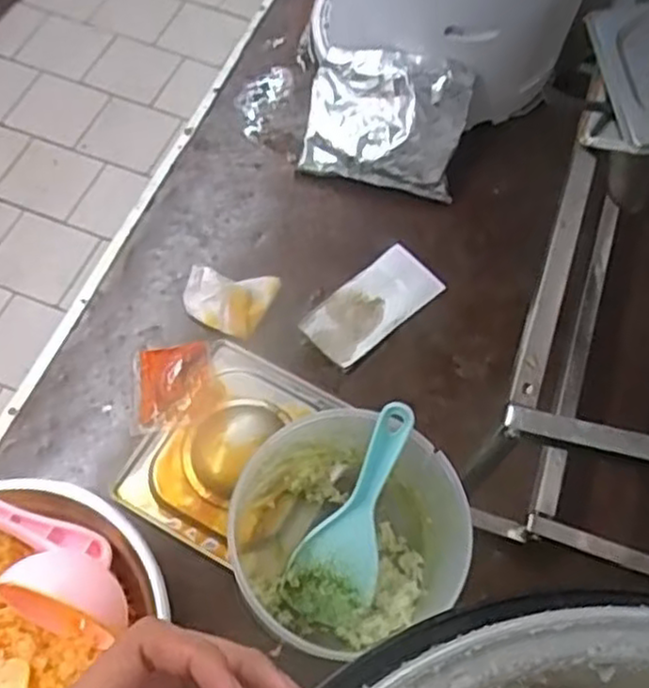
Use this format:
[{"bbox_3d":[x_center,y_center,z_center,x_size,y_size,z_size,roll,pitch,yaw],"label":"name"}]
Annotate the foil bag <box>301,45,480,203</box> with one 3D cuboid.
[{"bbox_3d":[0.061,-0.231,0.761,0.158,0.029,0.130,13,101,10],"label":"foil bag"}]

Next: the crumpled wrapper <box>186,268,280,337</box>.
[{"bbox_3d":[-0.092,-0.050,0.708,0.074,0.035,0.069,22,64,8],"label":"crumpled wrapper"}]

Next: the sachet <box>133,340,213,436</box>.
[{"bbox_3d":[-0.140,0.040,0.677,0.070,0.011,0.085,-4,63,-6],"label":"sachet"}]

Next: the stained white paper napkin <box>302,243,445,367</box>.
[{"bbox_3d":[0.047,-0.038,0.721,0.140,0.006,0.067,-38,71,-20],"label":"stained white paper napkin"}]

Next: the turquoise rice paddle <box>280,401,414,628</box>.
[{"bbox_3d":[0.023,0.131,0.554,0.064,0.196,0.013,22,19,8],"label":"turquoise rice paddle"}]

